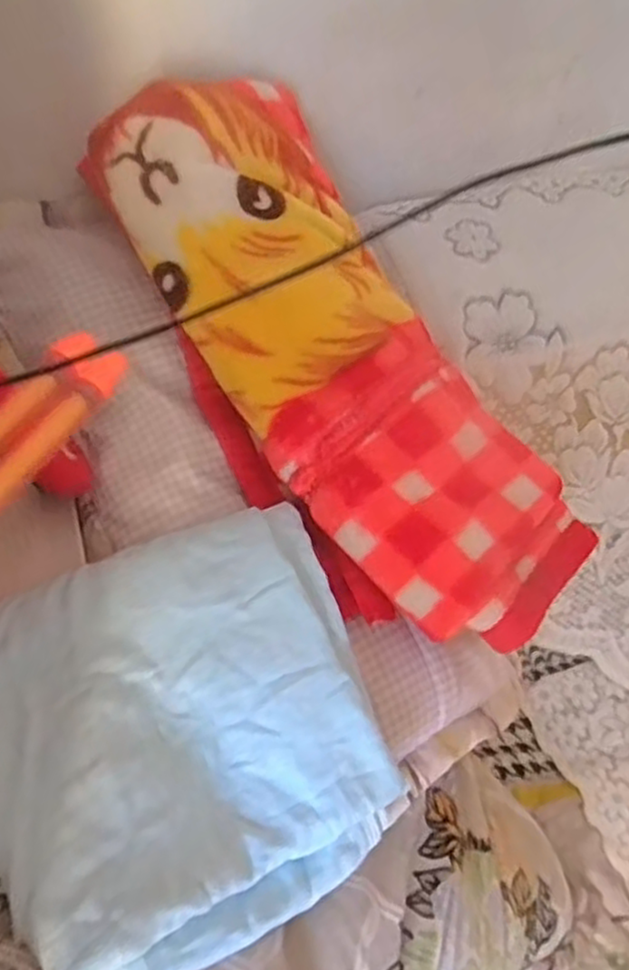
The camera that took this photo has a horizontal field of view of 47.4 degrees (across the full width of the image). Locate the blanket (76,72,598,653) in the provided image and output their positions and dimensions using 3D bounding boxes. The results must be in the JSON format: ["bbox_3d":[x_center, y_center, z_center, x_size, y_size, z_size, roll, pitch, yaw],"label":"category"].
[{"bbox_3d":[0.023,-0.107,0.651,0.224,0.134,0.555,-30,83,-28],"label":"blanket"}]

